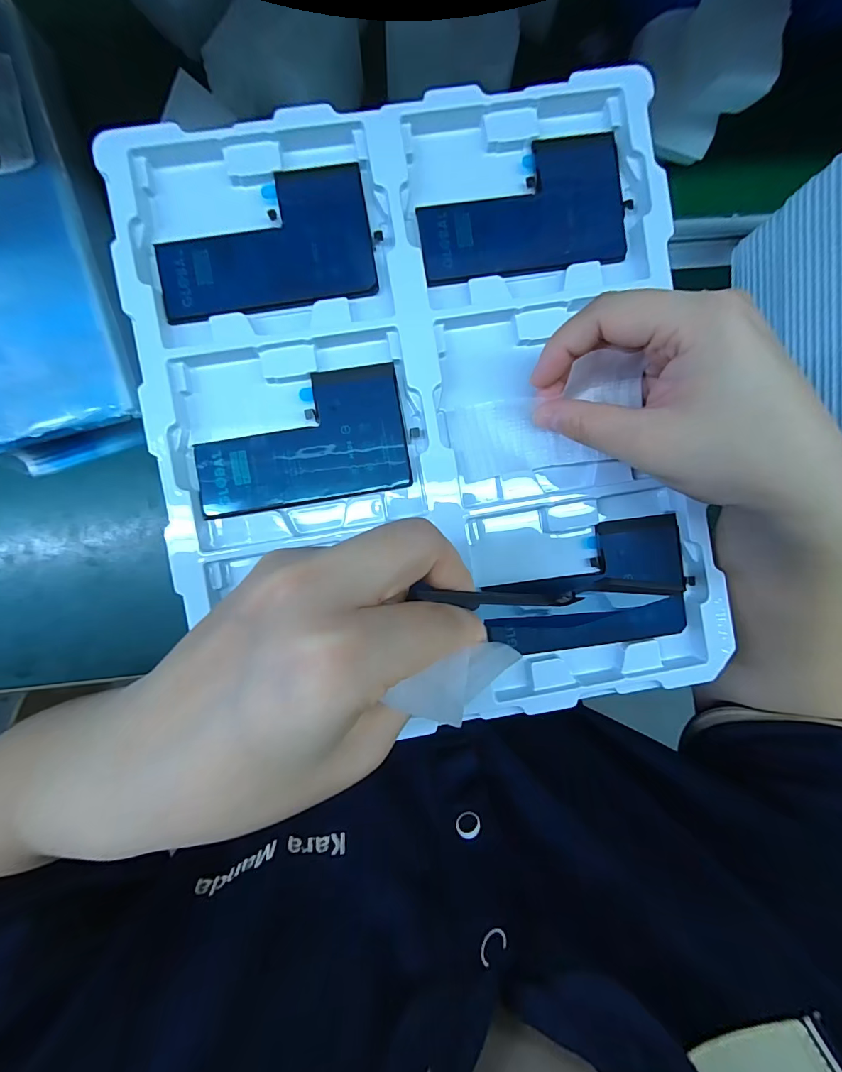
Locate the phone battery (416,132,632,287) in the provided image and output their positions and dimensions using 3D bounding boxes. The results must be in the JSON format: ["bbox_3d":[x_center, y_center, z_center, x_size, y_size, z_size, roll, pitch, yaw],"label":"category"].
[{"bbox_3d":[0.054,-0.172,0.216,0.111,0.004,0.067,-10,90,-2],"label":"phone battery"}]

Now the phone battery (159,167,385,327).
[{"bbox_3d":[-0.079,-0.149,0.210,0.108,0.004,0.065,-11,92,-4],"label":"phone battery"}]

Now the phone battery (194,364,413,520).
[{"bbox_3d":[-0.062,-0.050,0.214,0.108,0.004,0.064,-10,92,-4],"label":"phone battery"}]

